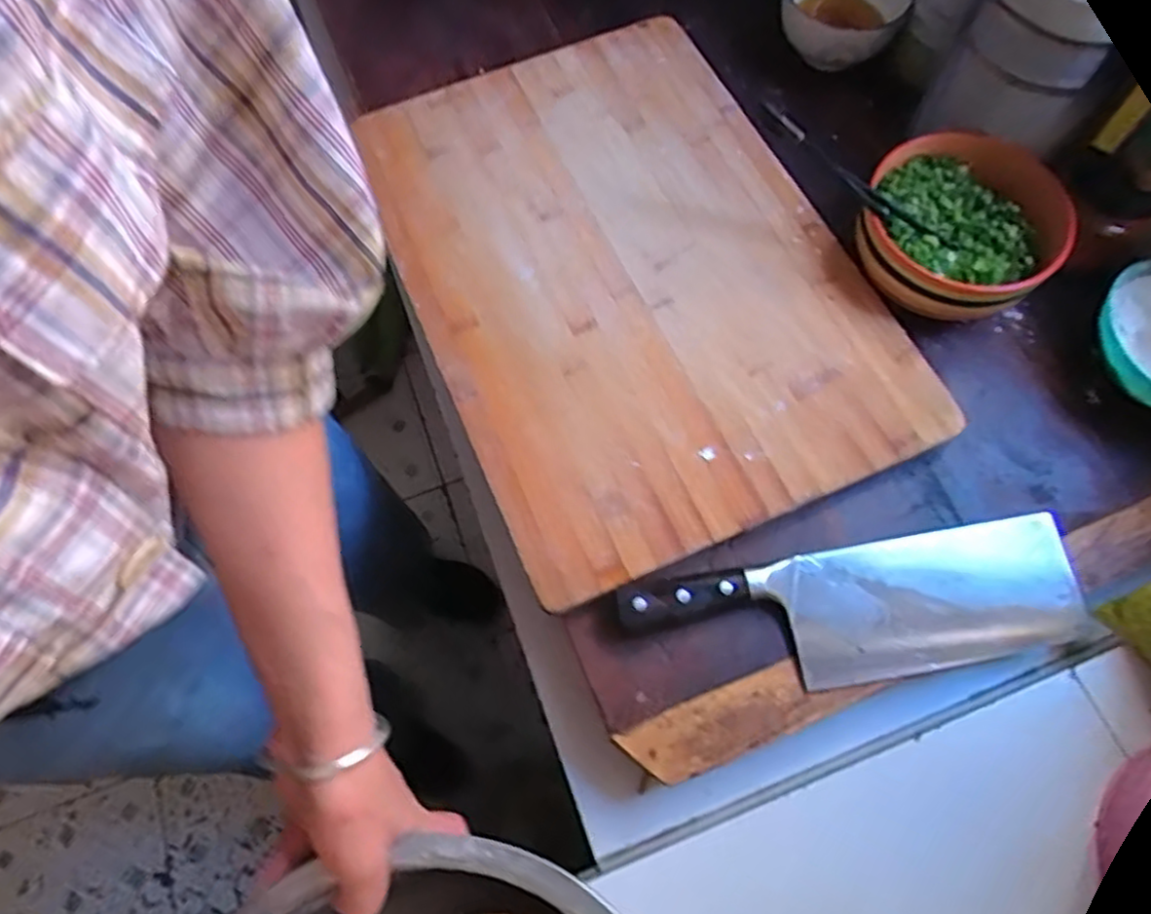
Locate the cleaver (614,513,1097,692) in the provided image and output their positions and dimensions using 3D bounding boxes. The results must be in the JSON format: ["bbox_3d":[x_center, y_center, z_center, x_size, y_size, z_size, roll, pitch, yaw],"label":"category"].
[{"bbox_3d":[0.195,0.104,0.474,0.316,0.020,0.087,-10,69,-2],"label":"cleaver"}]

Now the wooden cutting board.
[{"bbox_3d":[0.034,-0.161,0.572,0.337,0.028,0.481,-25,73,-8],"label":"wooden cutting board"}]

